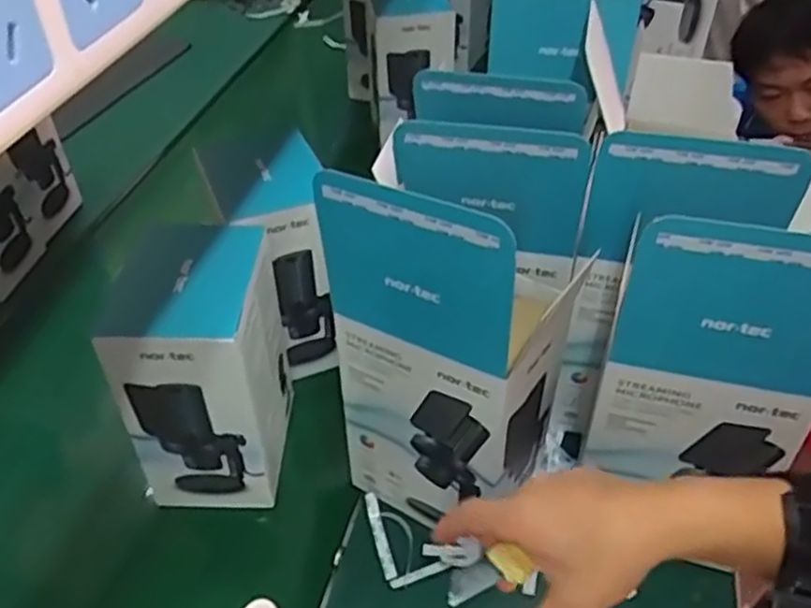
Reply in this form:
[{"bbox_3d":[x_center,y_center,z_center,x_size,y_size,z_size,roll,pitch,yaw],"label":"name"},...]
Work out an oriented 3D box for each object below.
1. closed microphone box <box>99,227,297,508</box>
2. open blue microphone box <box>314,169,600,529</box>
[{"bbox_3d":[-0.184,0.056,0.706,0.115,0.227,0.160,0,43,1],"label":"closed microphone box"},{"bbox_3d":[0.042,0.038,0.617,0.162,0.358,0.125,21,47,23],"label":"open blue microphone box"}]

